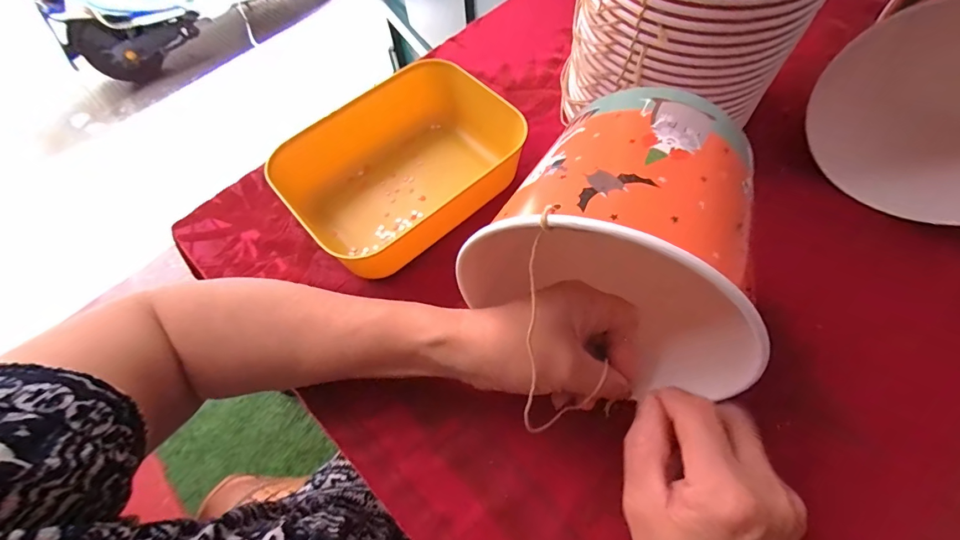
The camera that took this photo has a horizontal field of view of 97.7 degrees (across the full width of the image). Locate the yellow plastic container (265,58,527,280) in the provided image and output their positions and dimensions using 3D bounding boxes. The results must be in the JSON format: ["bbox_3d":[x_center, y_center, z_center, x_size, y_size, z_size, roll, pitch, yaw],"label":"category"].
[{"bbox_3d":[-0.064,-0.086,0.363,0.180,0.060,0.140,-39,67,-15],"label":"yellow plastic container"}]

